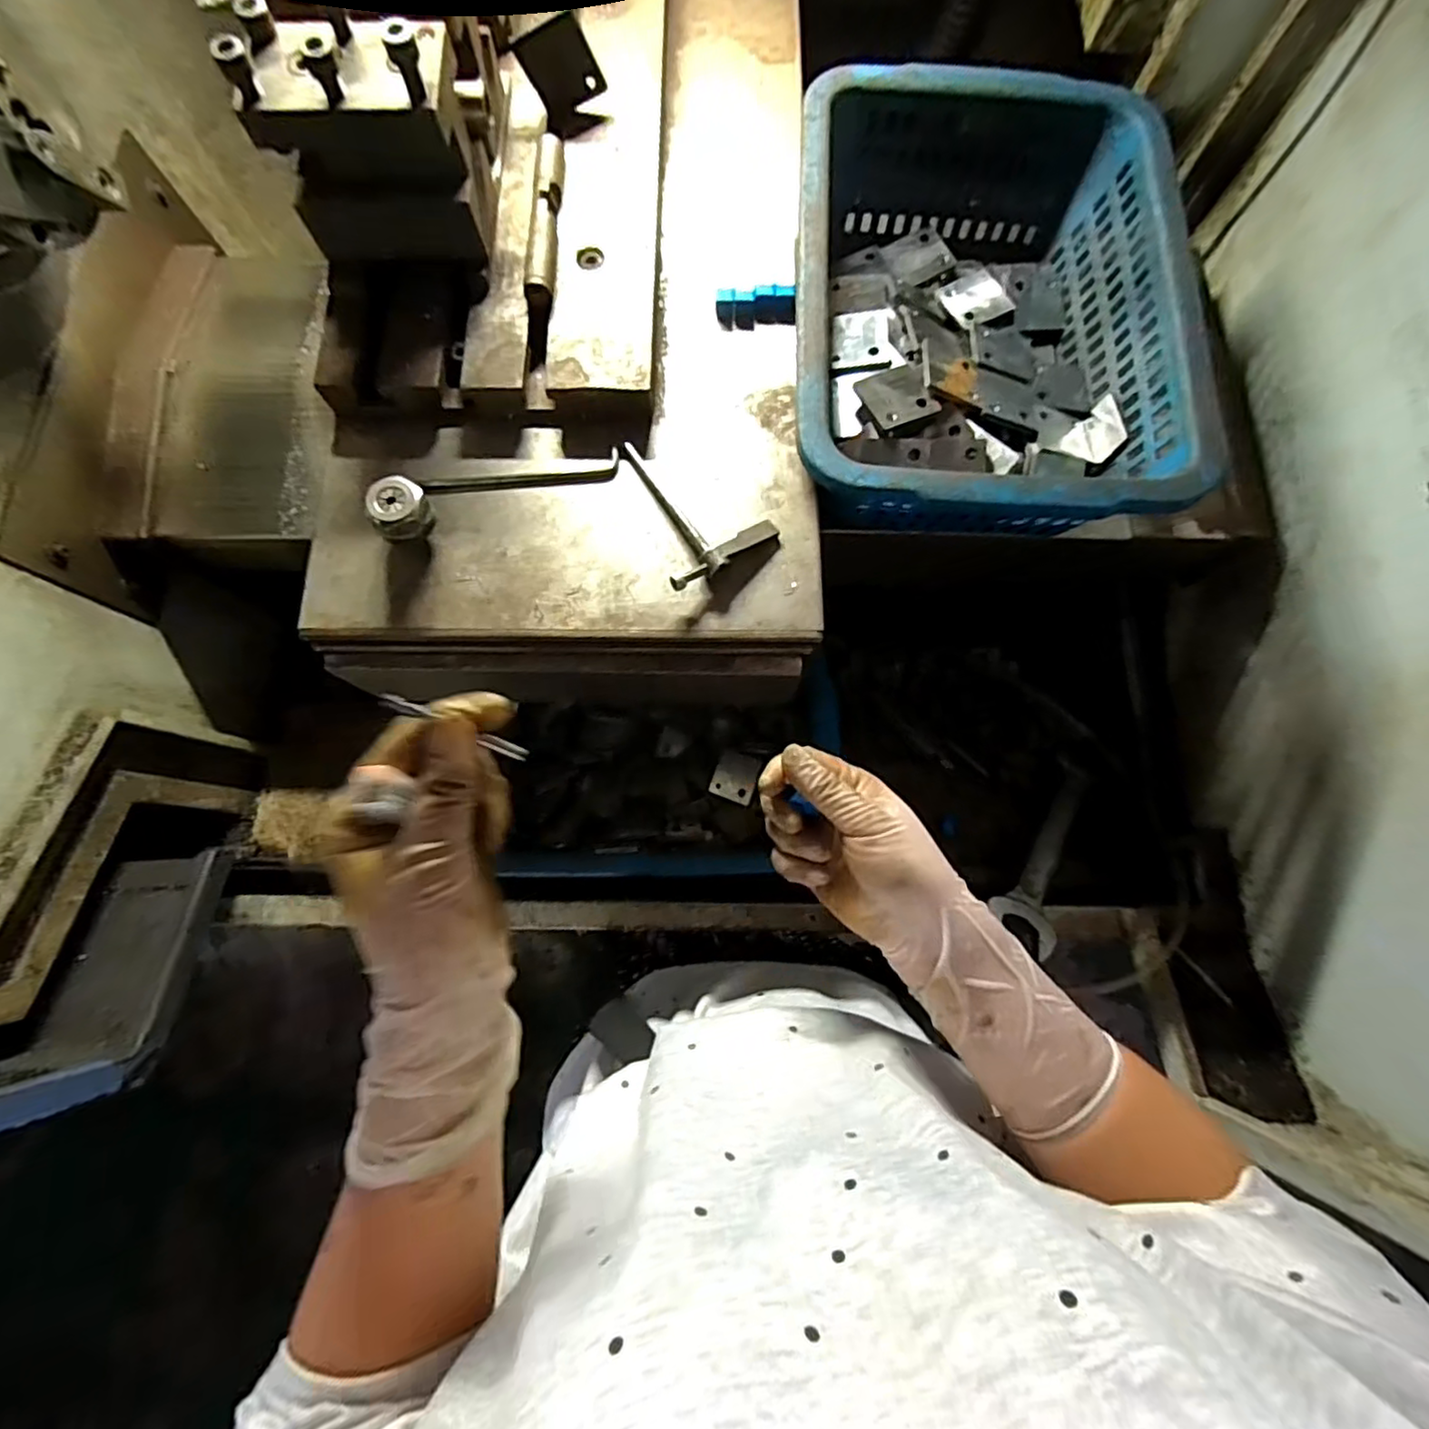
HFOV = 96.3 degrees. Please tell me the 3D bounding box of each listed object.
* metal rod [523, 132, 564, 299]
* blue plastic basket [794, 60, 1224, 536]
[{"bbox_3d":[-0.105,-0.308,0.396,0.014,0.014,0.117,1,77,0],"label":"metal rod"},{"bbox_3d":[0.176,-0.269,0.448,0.245,0.105,0.325,2,77,0],"label":"blue plastic basket"}]

